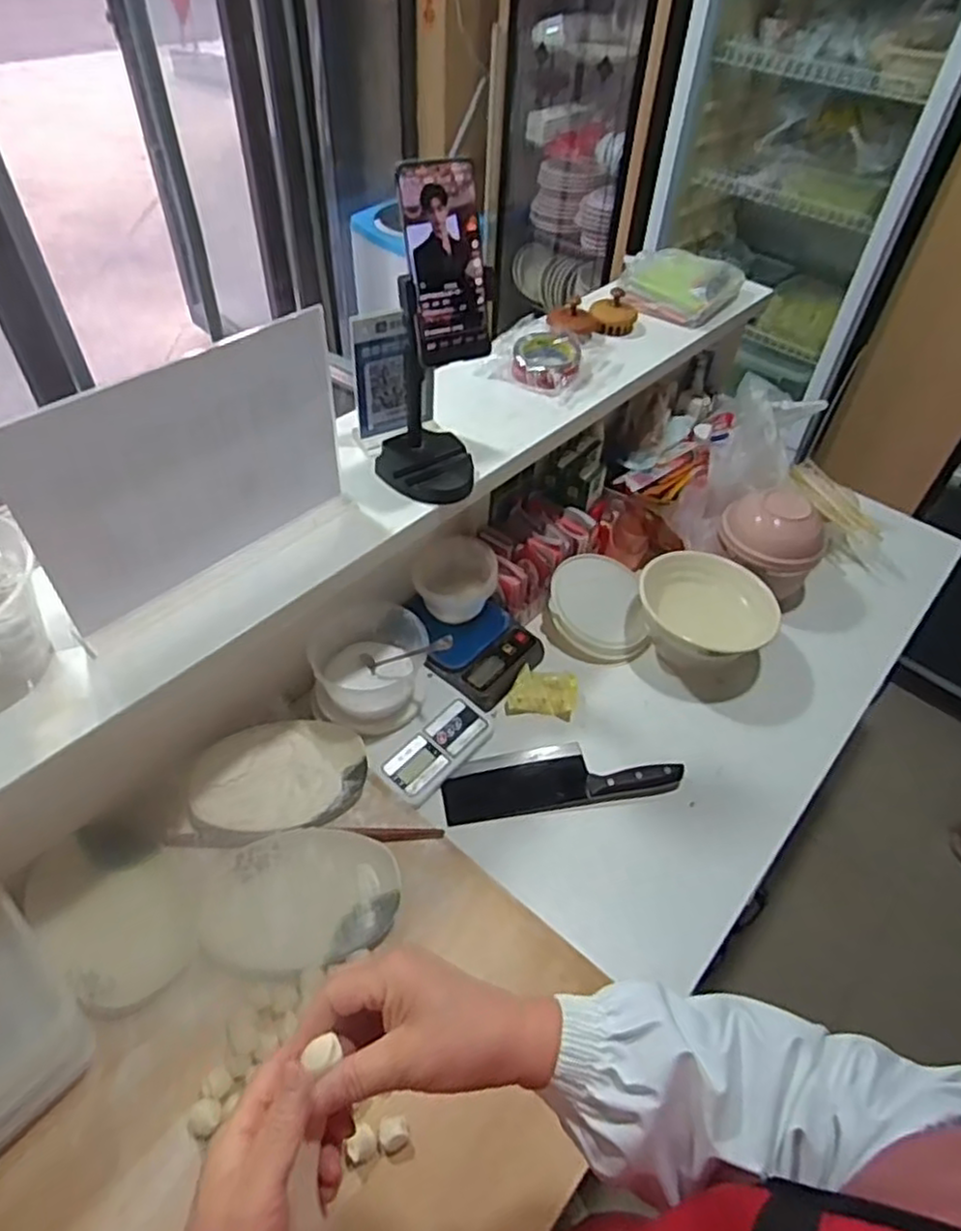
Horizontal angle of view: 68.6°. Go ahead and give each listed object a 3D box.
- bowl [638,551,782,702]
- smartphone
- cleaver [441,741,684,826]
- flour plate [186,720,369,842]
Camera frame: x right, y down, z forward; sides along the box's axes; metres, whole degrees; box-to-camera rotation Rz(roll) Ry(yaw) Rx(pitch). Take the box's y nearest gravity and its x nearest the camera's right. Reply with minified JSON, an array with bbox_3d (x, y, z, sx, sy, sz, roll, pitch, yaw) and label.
[{"bbox_3d":[0.320,0.003,1.007,0.186,0.119,0.174,2,48,-2],"label":"bowl"},{"bbox_3d":[-0.030,-0.309,0.626,0.071,0.161,0.011,-20,33,-19],"label":"smartphone"},{"bbox_3d":[0.099,0.199,0.882,0.293,0.025,0.087,-6,48,-9],"label":"cleaver"},{"bbox_3d":[-0.236,0.190,0.829,0.197,0.030,0.140,-10,49,-13],"label":"flour plate"}]

